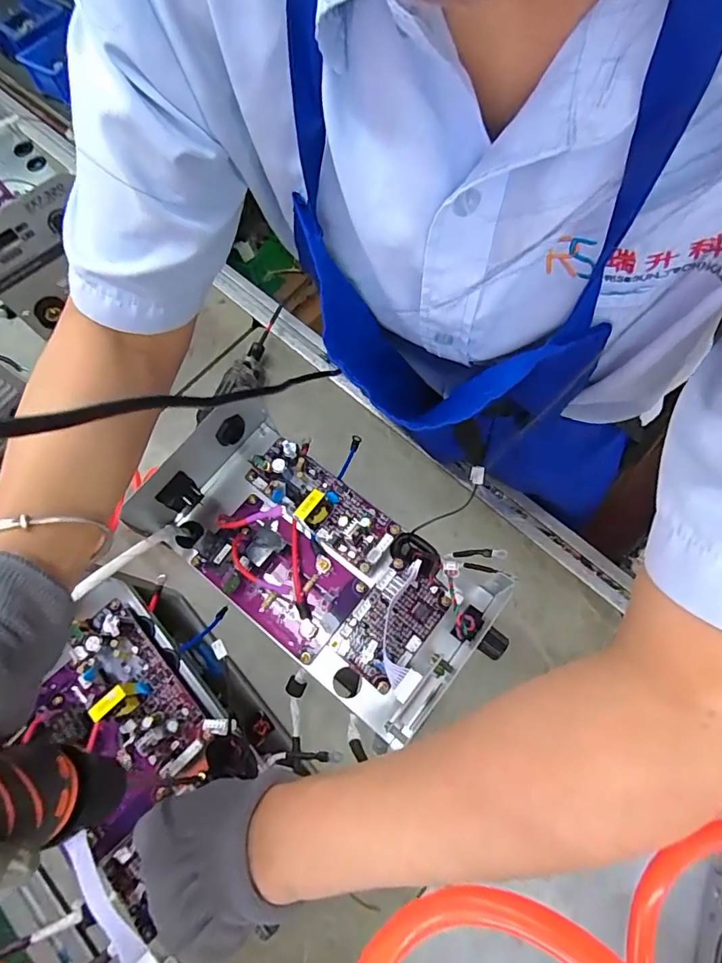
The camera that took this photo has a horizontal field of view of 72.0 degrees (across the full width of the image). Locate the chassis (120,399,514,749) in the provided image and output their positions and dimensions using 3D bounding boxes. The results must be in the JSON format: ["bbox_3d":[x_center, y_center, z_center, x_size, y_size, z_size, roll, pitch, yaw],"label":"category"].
[{"bbox_3d":[-0.044,0.064,0.430,0.306,0.077,0.163,35,75,14],"label":"chassis"}]

